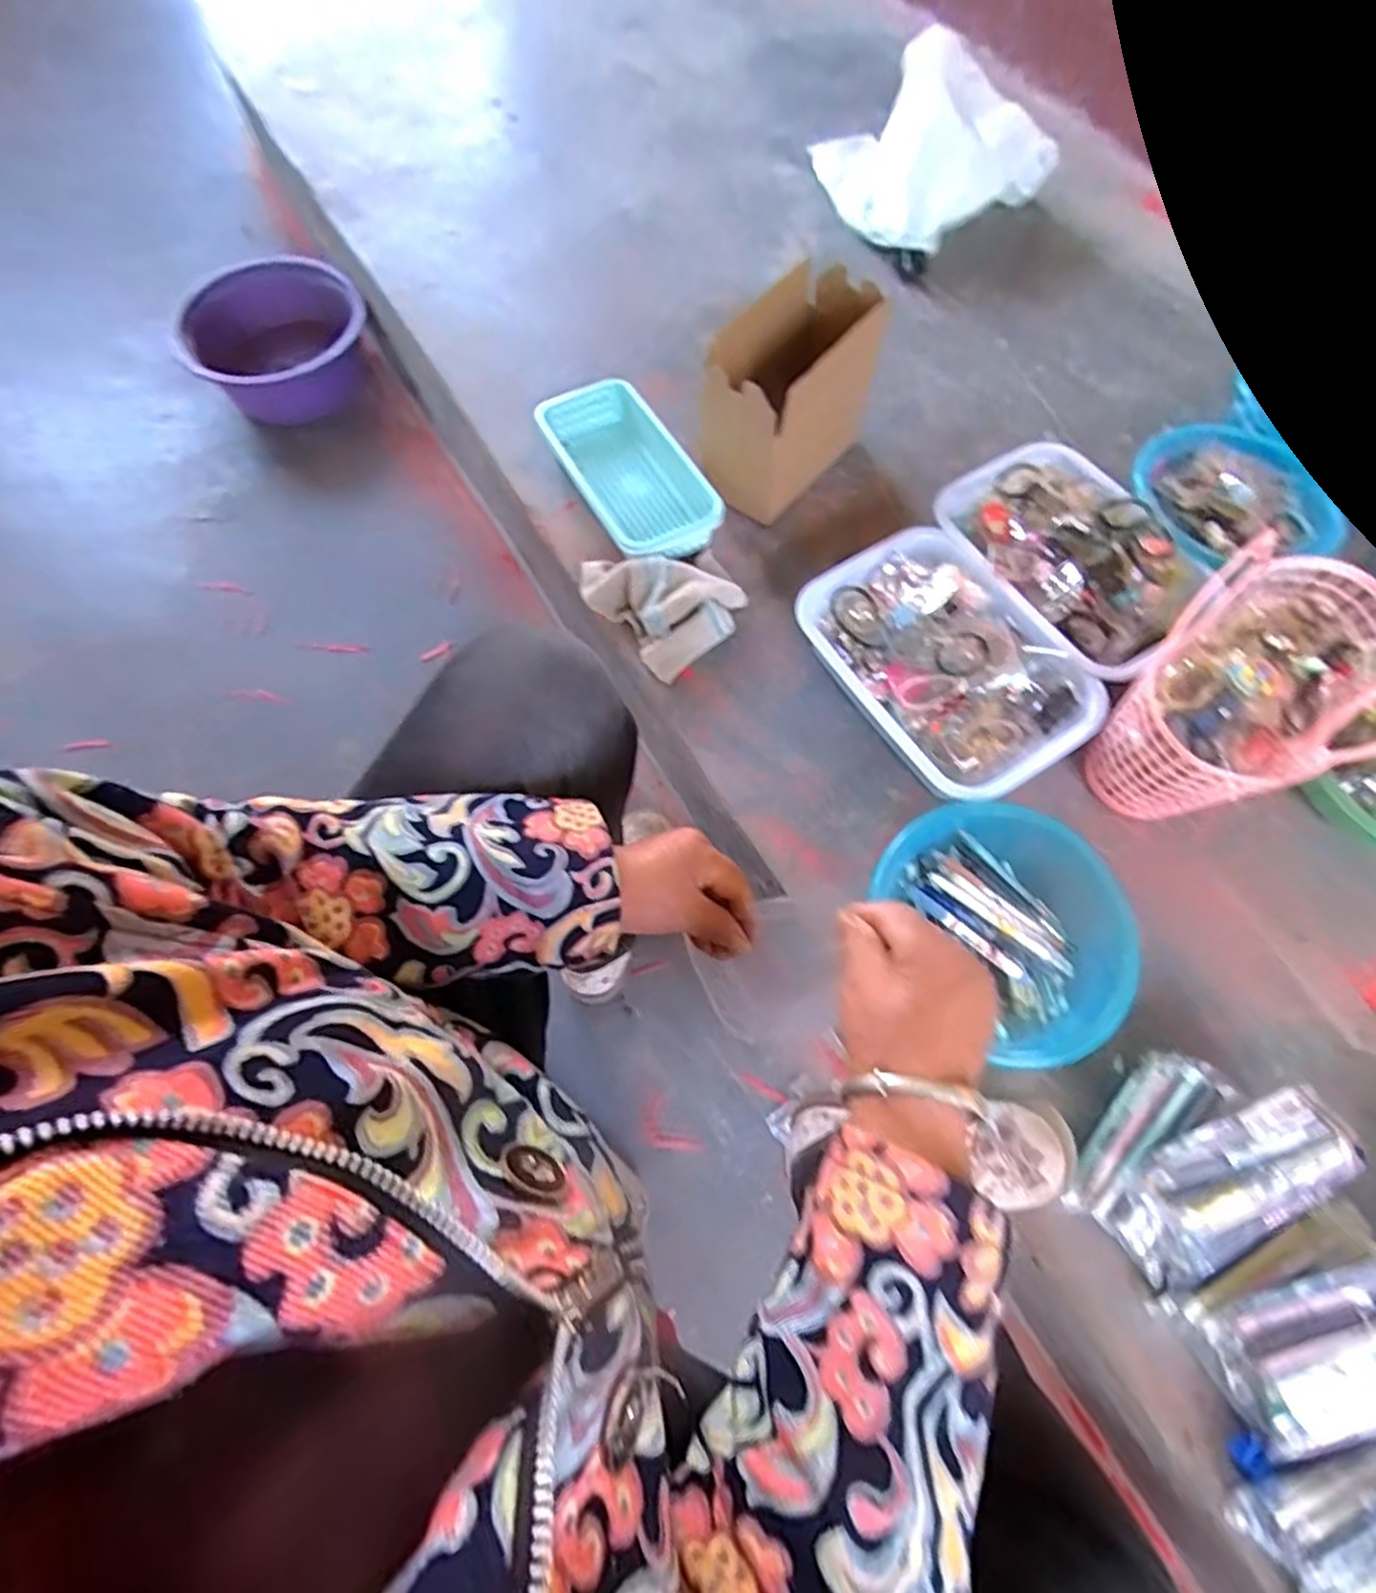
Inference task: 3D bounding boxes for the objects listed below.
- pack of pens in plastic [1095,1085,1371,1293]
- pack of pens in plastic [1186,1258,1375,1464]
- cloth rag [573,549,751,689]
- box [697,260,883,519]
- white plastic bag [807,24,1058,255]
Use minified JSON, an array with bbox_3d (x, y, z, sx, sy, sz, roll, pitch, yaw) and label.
[{"bbox_3d":[0.421,0.302,0.544,0.188,0.042,0.086,-38,72,7],"label":"pack of pens in plastic"},{"bbox_3d":[0.473,0.397,0.503,0.177,0.039,0.089,-30,70,10],"label":"pack of pens in plastic"},{"bbox_3d":[-0.022,-0.231,0.785,0.158,0.063,0.161,-32,71,-13],"label":"cloth rag"},{"bbox_3d":[0.116,-0.434,0.794,0.108,0.195,0.212,34,71,13],"label":"box"},{"bbox_3d":[0.367,-0.922,1.000,0.283,0.165,0.272,-10,68,-4],"label":"white plastic bag"}]

